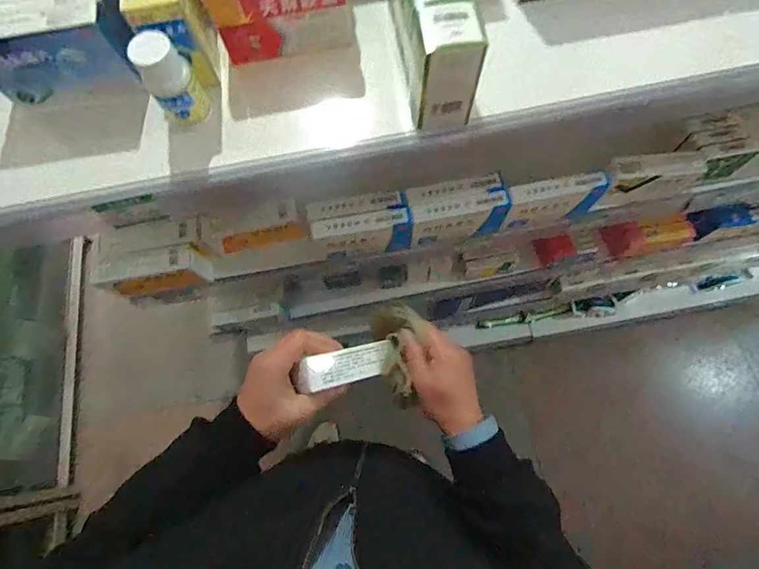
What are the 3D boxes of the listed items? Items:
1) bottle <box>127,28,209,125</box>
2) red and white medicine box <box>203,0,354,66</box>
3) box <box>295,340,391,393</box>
[{"bbox_3d":[-0.191,-0.186,0.389,0.045,0.078,0.045,-1,70,2],"label":"bottle"},{"bbox_3d":[-0.097,-0.274,0.417,0.134,0.078,0.047,-12,70,-2],"label":"red and white medicine box"},{"bbox_3d":[-0.034,0.086,0.442,0.101,0.022,0.032,-10,67,-34],"label":"box"}]

